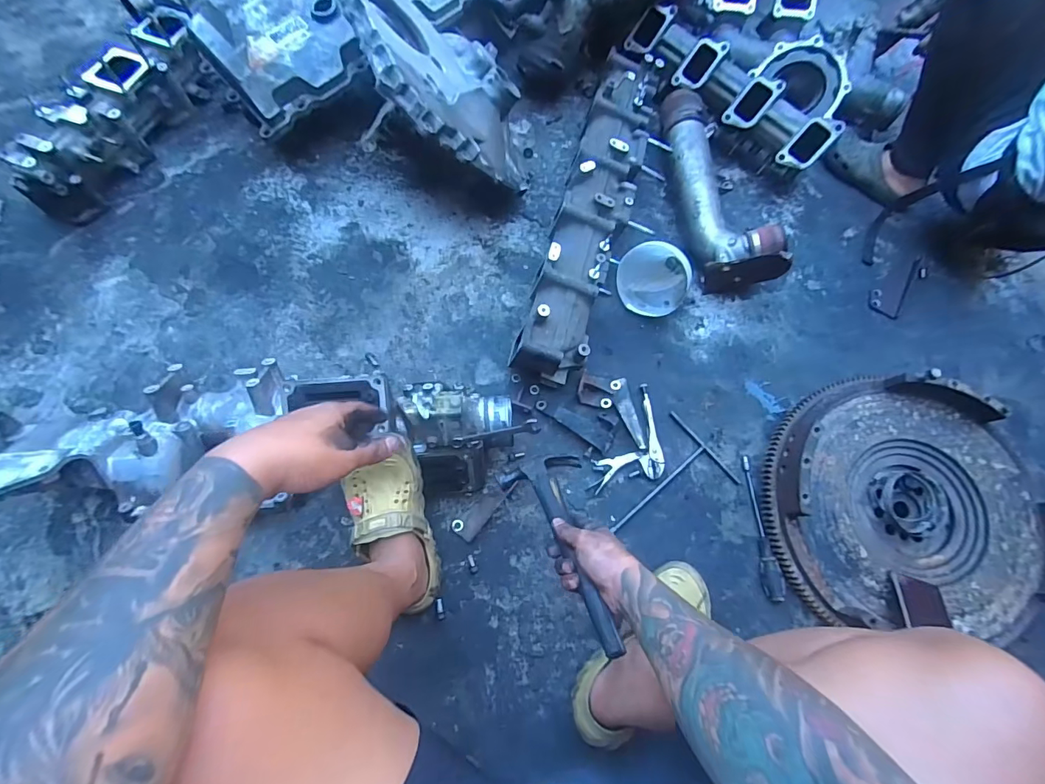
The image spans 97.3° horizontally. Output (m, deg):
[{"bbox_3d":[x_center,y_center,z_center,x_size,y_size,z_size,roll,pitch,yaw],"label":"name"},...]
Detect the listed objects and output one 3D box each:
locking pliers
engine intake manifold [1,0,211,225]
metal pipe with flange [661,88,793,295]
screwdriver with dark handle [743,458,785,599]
[{"bbox_3d":[0.227,0.111,0.901,0.119,0.025,0.240,35,72,10],"label":"locking pliers"},{"bbox_3d":[-0.897,-0.621,1.015,0.110,0.204,0.509,25,70,6],"label":"engine intake manifold"},{"bbox_3d":[0.410,-0.464,1.043,0.131,0.148,0.515,-14,71,-8],"label":"metal pipe with flange"},{"bbox_3d":[0.436,0.244,0.840,0.035,0.033,0.252,-4,75,-3],"label":"screwdriver with dark handle"}]

